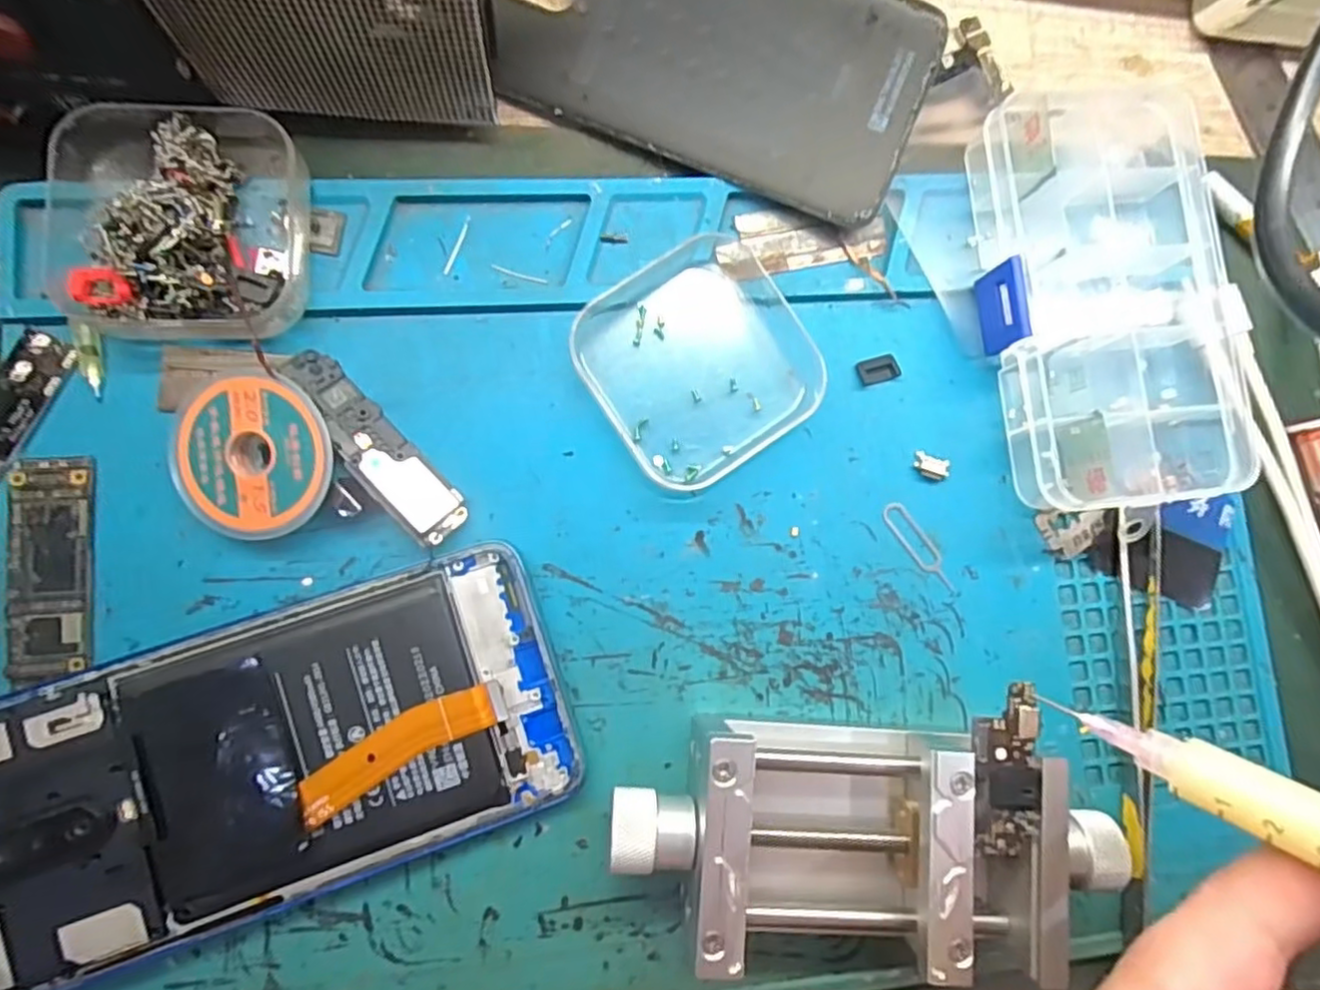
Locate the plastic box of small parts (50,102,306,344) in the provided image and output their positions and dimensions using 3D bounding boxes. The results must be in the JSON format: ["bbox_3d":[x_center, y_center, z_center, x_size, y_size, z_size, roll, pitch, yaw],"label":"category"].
[{"bbox_3d":[-0.133,-0.077,0.186,0.062,0.021,0.063,-2,85,-6],"label":"plastic box of small parts"}]

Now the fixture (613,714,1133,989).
[{"bbox_3d":[0.055,0.094,0.186,0.133,0.034,0.054,5,84,-6],"label":"fixture"}]

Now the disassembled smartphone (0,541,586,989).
[{"bbox_3d":[-0.105,0.072,0.181,0.158,0.012,0.074,-19,87,-8],"label":"disassembled smartphone"}]

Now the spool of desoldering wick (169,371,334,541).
[{"bbox_3d":[-0.111,-0.010,0.184,0.040,0.016,0.042,1,85,-6],"label":"spool of desoldering wick"}]

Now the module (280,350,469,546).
[{"bbox_3d":[-0.083,-0.014,0.194,0.017,0.007,0.066,-43,90,-8],"label":"module"}]

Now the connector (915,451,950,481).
[{"bbox_3d":[0.087,-0.009,0.214,0.011,0.004,0.007,21,83,-4],"label":"connector"}]

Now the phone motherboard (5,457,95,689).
[{"bbox_3d":[-0.164,0.020,0.181,0.020,0.005,0.059,-1,85,-6],"label":"phone motherboard"}]

